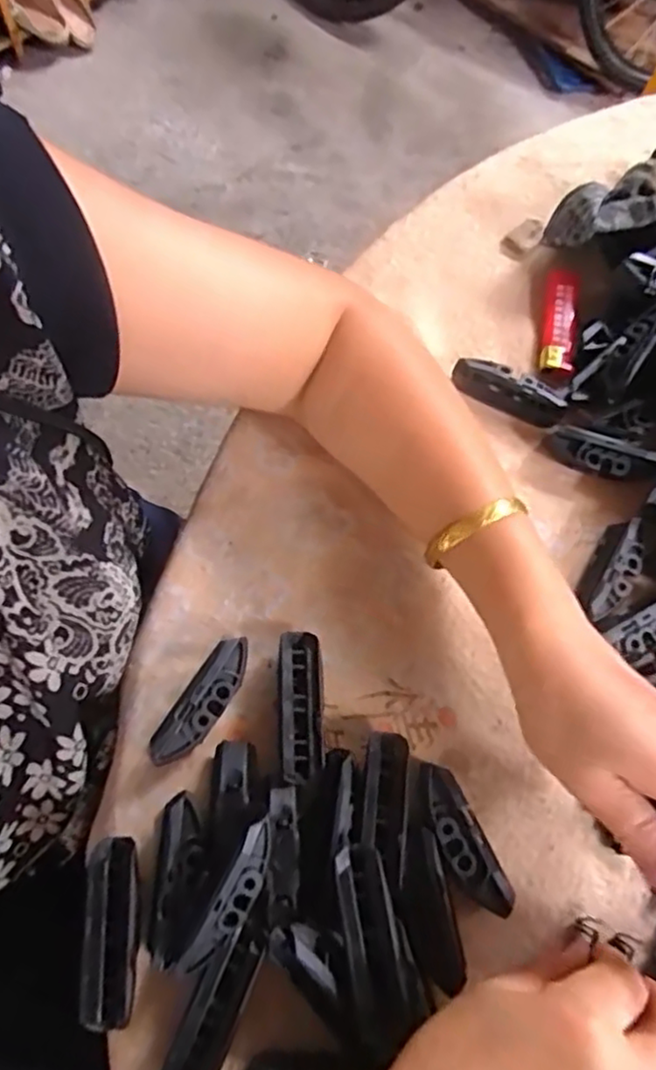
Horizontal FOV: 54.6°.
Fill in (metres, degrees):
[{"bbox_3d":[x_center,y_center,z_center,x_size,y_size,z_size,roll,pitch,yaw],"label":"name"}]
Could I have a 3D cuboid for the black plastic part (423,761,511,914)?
[{"bbox_3d":[0.062,0.145,0.304,0.021,0.023,0.069,-25,72,-11],"label":"black plastic part"}]

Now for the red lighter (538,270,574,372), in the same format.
[{"bbox_3d":[0.155,-0.145,0.428,0.020,0.008,0.084,10,69,2],"label":"red lighter"}]

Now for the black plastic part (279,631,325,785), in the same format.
[{"bbox_3d":[-0.014,0.087,0.324,0.021,0.018,0.072,-2,69,-3],"label":"black plastic part"}]

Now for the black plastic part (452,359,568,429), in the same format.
[{"bbox_3d":[0.115,-0.092,0.401,0.073,0.018,0.022,21,70,6],"label":"black plastic part"}]

